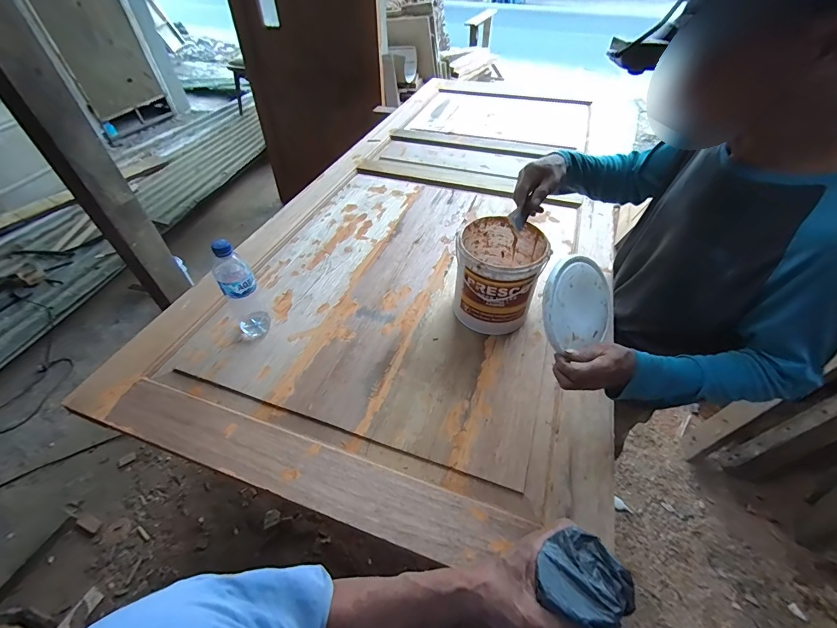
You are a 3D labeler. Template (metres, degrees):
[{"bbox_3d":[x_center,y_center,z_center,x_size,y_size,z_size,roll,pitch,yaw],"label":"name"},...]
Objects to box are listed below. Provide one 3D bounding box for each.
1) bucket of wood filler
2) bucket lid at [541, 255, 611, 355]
[{"bbox_3d":[0.174,-0.083,0.816,0.175,0.198,0.182,0,48,0],"label":"bucket of wood filler"},{"bbox_3d":[0.265,-0.020,0.610,0.162,0.145,0.014,-9,5,-31],"label":"bucket lid"}]

